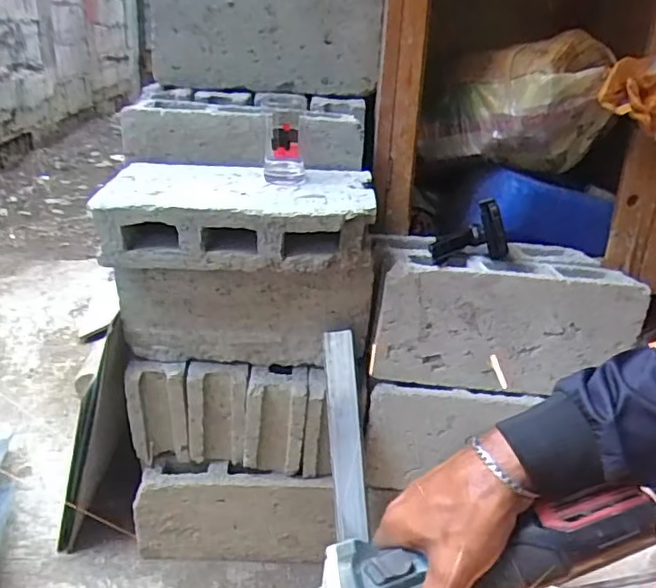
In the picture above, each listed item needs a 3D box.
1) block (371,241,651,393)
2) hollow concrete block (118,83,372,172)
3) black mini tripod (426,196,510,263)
[{"bbox_3d":[0.277,0.026,0.977,0.387,0.184,0.179,3,23,-1],"label":"block"},{"bbox_3d":[-0.137,-0.285,1.007,0.401,0.100,0.183,1,23,-7],"label":"hollow concrete block"},{"bbox_3d":[0.222,-0.088,0.898,0.096,0.090,0.126,15,25,24],"label":"black mini tripod"}]

